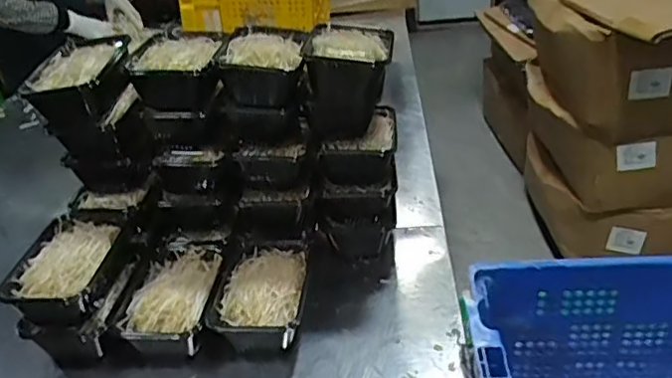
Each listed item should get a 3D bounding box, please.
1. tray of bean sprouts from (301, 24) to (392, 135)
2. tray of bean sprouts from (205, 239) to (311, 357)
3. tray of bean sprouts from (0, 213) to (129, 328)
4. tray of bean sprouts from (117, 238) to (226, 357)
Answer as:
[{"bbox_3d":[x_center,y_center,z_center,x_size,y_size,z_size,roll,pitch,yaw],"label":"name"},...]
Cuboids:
[{"bbox_3d":[0.019,-0.155,0.862,0.118,0.123,0.157,-1,32,8],"label":"tray of bean sprouts"},{"bbox_3d":[-0.101,0.147,0.837,0.119,0.061,0.185,0,32,8],"label":"tray of bean sprouts"},{"bbox_3d":[-0.359,0.108,0.819,0.123,0.067,0.182,0,32,9],"label":"tray of bean sprouts"},{"bbox_3d":[-0.222,0.152,0.849,0.114,0.059,0.185,-1,32,7],"label":"tray of bean sprouts"}]

